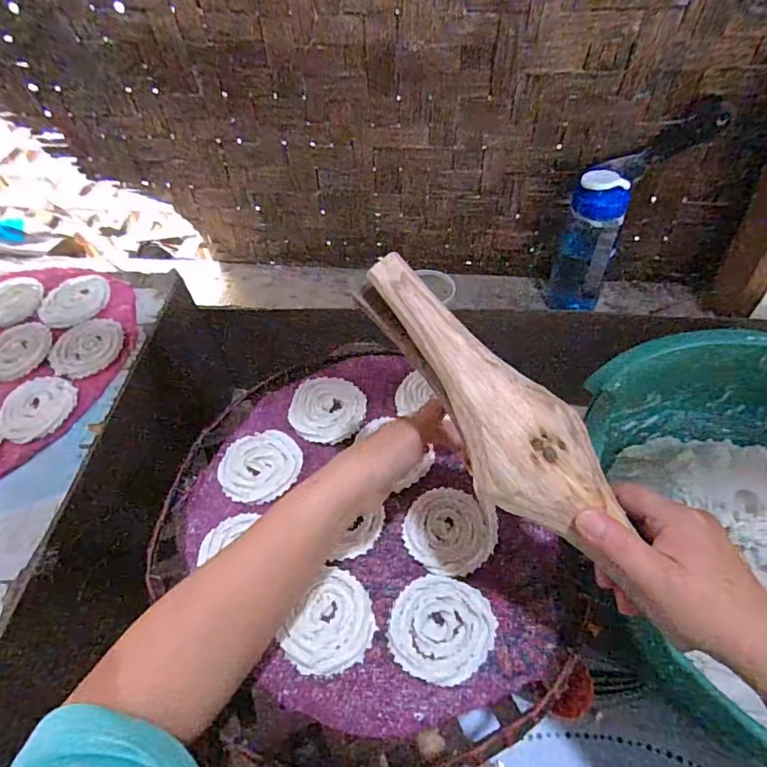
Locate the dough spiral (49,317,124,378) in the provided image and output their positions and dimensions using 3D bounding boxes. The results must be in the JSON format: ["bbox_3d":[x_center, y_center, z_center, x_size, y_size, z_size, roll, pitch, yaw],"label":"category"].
[{"bbox_3d":[-0.330,-0.044,0.567,0.074,0.004,0.084,-13,52,-6],"label":"dough spiral"}]

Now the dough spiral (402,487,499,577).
[{"bbox_3d":[0.056,0.127,0.442,0.078,0.009,0.072,17,55,17],"label":"dough spiral"}]

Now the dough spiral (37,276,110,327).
[{"bbox_3d":[-0.371,-0.100,0.612,0.080,0.006,0.080,-2,52,3],"label":"dough spiral"}]

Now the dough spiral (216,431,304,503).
[{"bbox_3d":[-0.120,0.079,0.494,0.078,0.007,0.070,-7,52,-1],"label":"dough spiral"}]

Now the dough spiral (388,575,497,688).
[{"bbox_3d":[0.045,0.189,0.396,0.079,0.004,0.075,-2,52,3],"label":"dough spiral"}]

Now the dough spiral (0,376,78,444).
[{"bbox_3d":[-0.353,0.024,0.519,0.079,0.005,0.072,30,60,24],"label":"dough spiral"}]

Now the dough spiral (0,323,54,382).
[{"bbox_3d":[-0.410,-0.037,0.569,0.076,0.005,0.082,-2,52,3],"label":"dough spiral"}]

